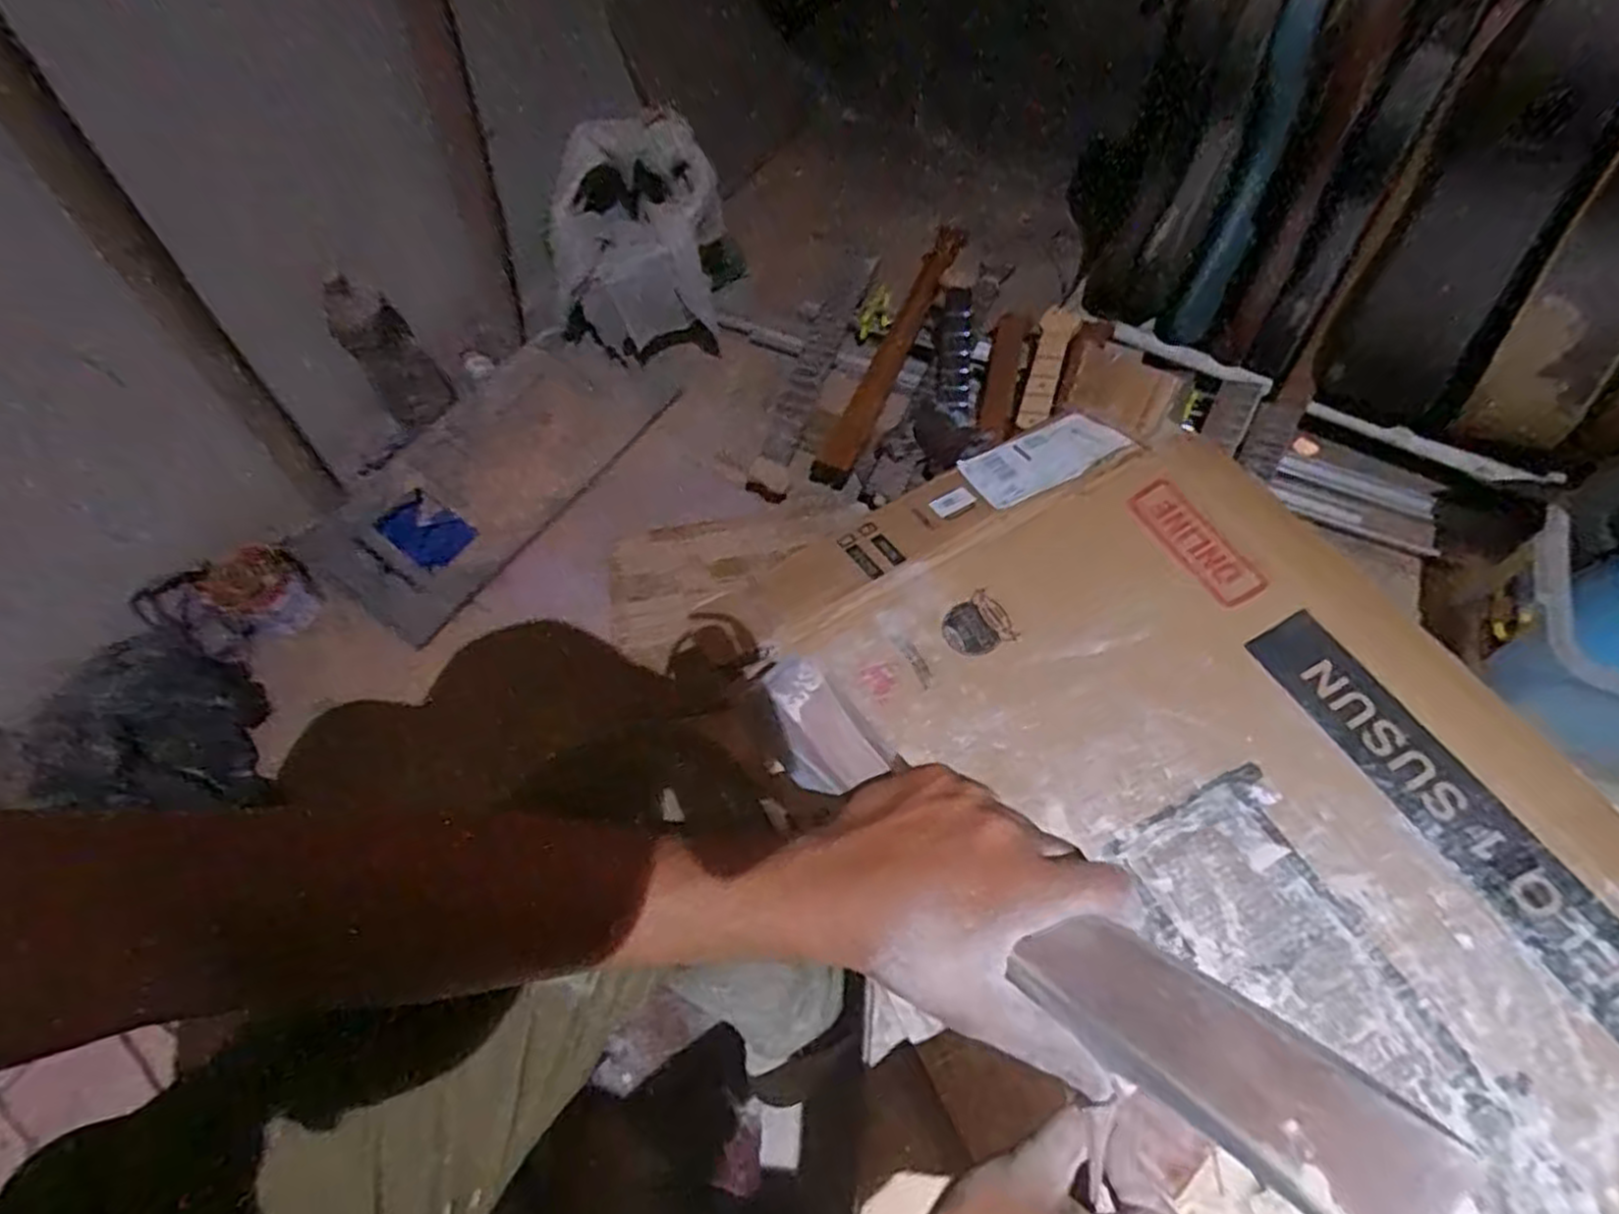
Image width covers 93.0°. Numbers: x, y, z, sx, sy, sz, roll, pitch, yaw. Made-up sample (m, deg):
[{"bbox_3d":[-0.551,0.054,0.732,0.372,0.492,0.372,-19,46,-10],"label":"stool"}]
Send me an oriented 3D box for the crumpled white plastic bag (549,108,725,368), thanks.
[{"bbox_3d":[-0.289,-0.620,1.263,0.262,0.386,0.205,10,64,9],"label":"crumpled white plastic bag"}]

